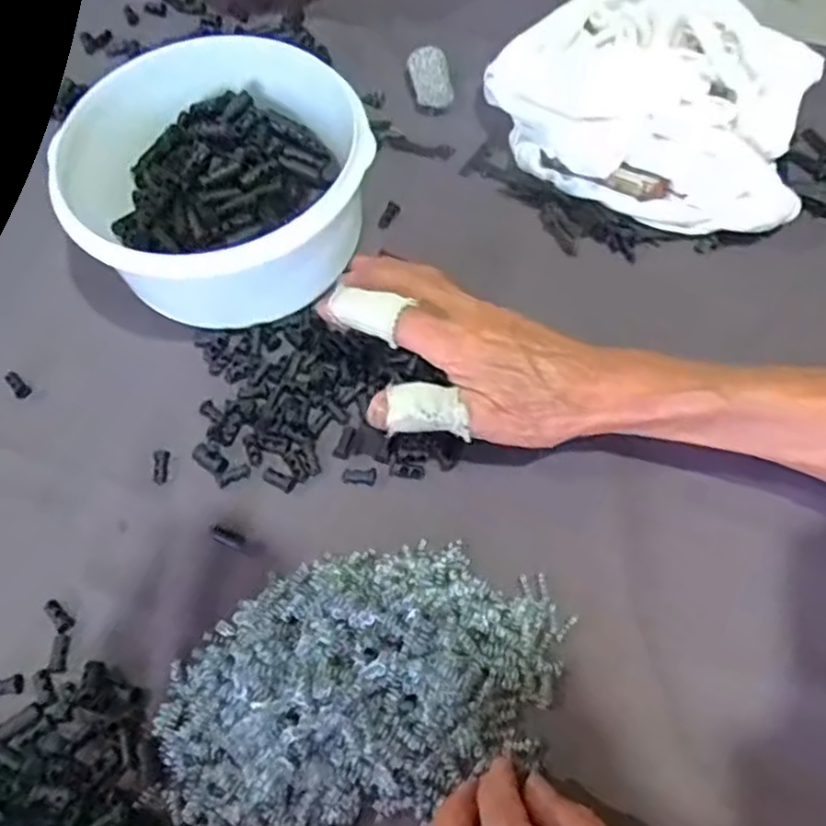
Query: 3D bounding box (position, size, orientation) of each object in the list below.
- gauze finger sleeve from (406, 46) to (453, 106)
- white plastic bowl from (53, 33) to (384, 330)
[{"bbox_3d":[0.012,-0.222,0.471,0.024,0.019,0.043,-11,64,-3],"label":"gauze finger sleeve"},{"bbox_3d":[-0.107,-0.127,0.398,0.158,0.072,0.158,-1,63,2],"label":"white plastic bowl"}]

